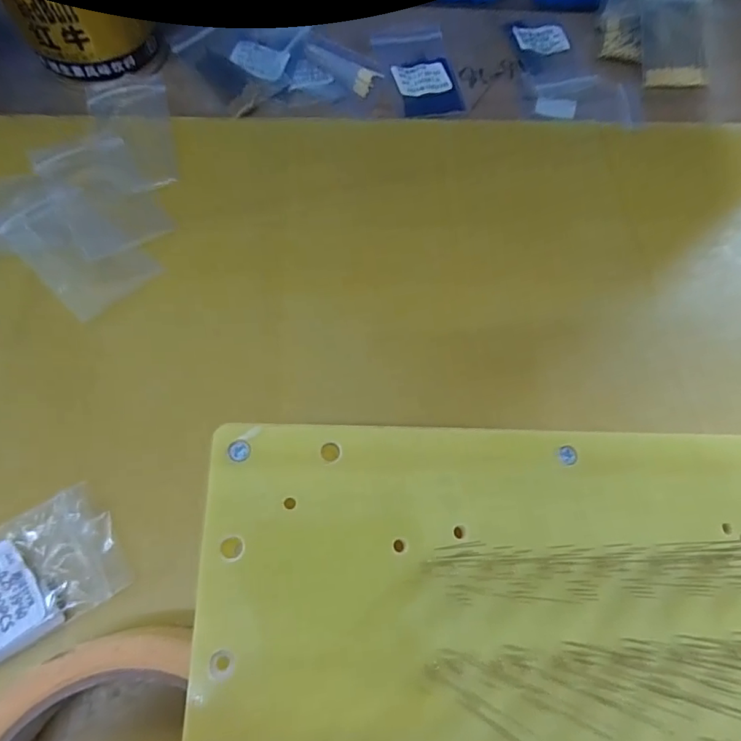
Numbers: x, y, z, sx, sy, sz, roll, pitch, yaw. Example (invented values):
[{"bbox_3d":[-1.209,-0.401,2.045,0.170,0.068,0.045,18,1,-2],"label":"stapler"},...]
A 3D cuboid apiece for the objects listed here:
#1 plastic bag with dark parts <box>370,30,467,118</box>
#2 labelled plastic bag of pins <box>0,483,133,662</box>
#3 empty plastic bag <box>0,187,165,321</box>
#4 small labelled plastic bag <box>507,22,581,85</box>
[{"bbox_3d":[0.027,-0.160,0.260,0.038,0.004,0.060,-11,69,-7],"label":"plastic bag with dark parts"},{"bbox_3d":[-0.115,0.069,0.157,0.061,0.009,0.039,-29,72,-14],"label":"labelled plastic bag of pins"},{"bbox_3d":[-0.123,-0.052,0.204,0.060,0.005,0.037,41,72,13],"label":"empty plastic bag"},{"bbox_3d":[0.098,-0.180,0.271,0.033,0.004,0.045,-14,70,-8],"label":"small labelled plastic bag"}]

